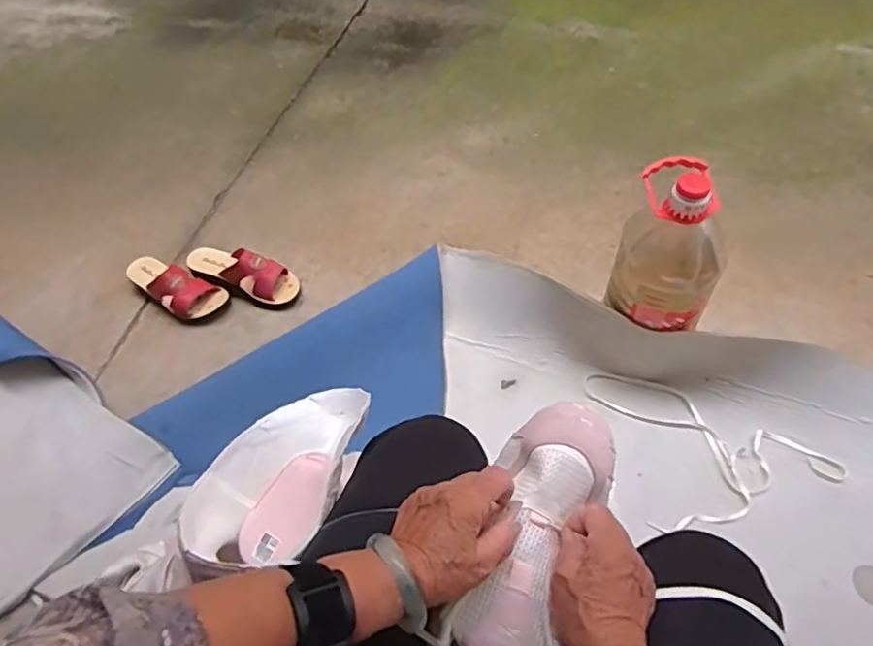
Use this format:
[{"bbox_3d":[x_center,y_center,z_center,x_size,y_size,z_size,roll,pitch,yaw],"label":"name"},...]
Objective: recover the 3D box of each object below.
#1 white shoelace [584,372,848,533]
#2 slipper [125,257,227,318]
[{"bbox_3d":[0.423,0.164,0.930,0.302,0.011,0.265,-13,54,-5],"label":"white shoelace"},{"bbox_3d":[-0.513,-0.075,1.154,0.215,0.069,0.086,23,59,20],"label":"slipper"}]

